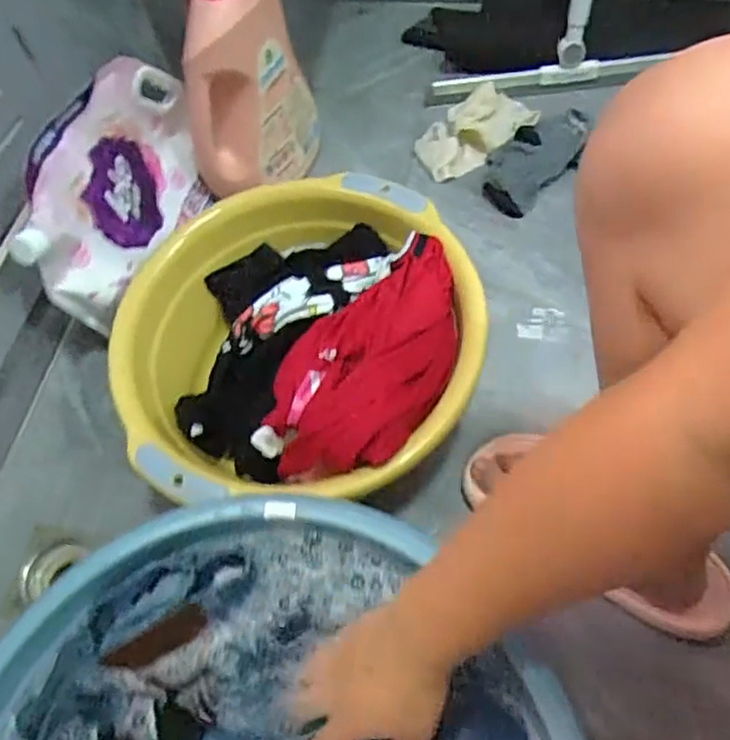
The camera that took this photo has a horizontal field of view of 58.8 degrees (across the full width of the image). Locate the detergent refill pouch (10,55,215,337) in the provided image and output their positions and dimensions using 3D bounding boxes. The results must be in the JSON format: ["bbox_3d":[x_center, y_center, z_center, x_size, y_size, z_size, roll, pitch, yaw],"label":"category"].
[{"bbox_3d":[-0.277,-0.205,0.741,0.072,0.185,0.280,12,64,13],"label":"detergent refill pouch"}]

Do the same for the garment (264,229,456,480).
[{"bbox_3d":[0.016,-0.014,0.585,0.138,0.063,0.266,39,73,23],"label":"garment"}]

